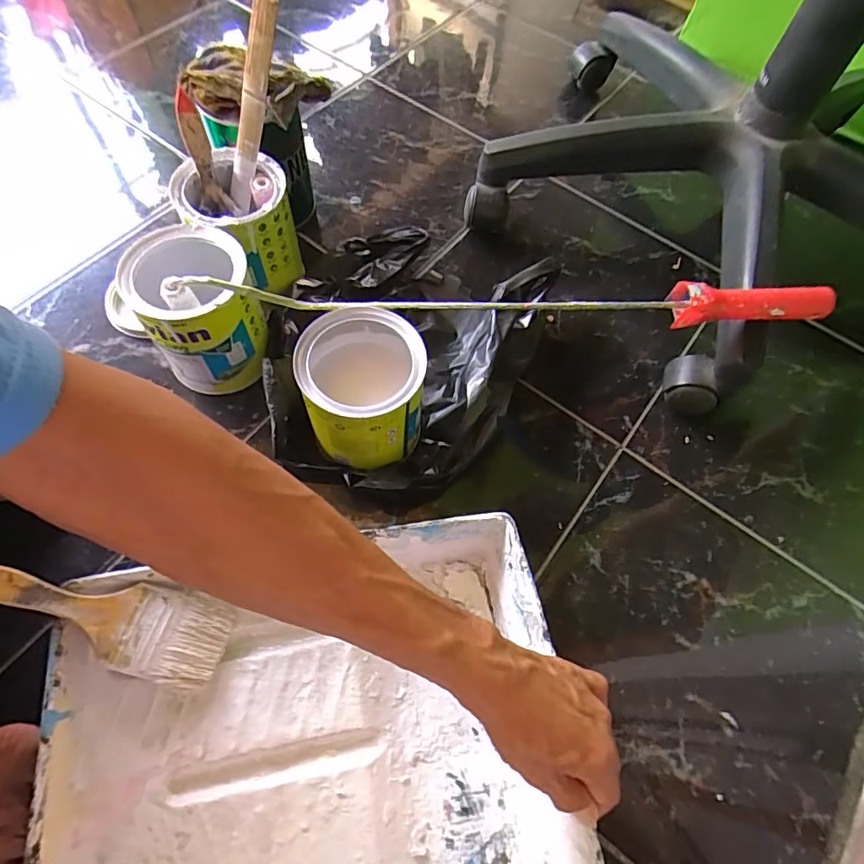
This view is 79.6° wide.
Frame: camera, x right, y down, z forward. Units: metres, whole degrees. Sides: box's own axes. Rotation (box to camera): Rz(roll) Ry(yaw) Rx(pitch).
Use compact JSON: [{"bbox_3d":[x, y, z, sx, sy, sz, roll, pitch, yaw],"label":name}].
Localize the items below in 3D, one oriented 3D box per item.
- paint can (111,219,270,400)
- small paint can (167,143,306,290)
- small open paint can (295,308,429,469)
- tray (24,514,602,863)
[{"bbox_3d":[-0.215,-0.114,0.487,0.106,0.113,0.117,-35,70,-19],"label":"paint can"},{"bbox_3d":[-0.198,-0.211,0.537,0.109,0.101,0.104,2,65,-4],"label":"small paint can"},{"bbox_3d":[-0.060,-0.039,0.456,0.099,0.101,0.105,0,63,-4],"label":"small open paint can"},{"bbox_3d":[-0.077,0.230,0.366,0.338,0.071,0.286,-8,64,-7],"label":"tray"}]

